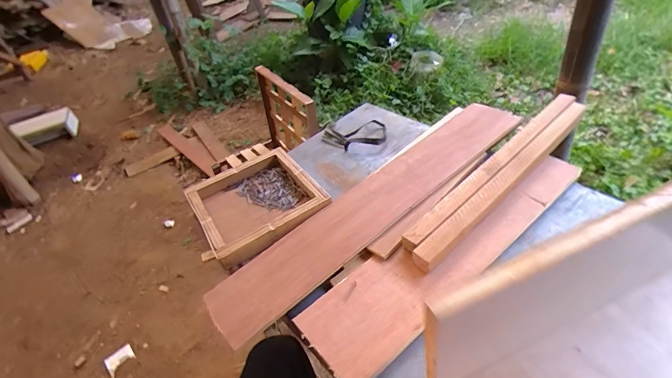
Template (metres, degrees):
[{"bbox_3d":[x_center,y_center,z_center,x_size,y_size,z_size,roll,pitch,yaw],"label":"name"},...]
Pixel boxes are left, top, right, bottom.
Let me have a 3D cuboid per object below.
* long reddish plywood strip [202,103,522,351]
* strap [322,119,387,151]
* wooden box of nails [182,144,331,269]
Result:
[{"bbox_3d":[0.086,0.015,0.683,0.686,0.012,0.132,-35,41,-22],"label":"long reddish plywood strip"},{"bbox_3d":[0.042,-0.127,0.894,0.159,0.025,0.117,6,48,18],"label":"strap"},{"bbox_3d":[-0.163,0.022,0.750,0.232,0.045,0.248,-30,48,-16],"label":"wooden box of nails"}]

